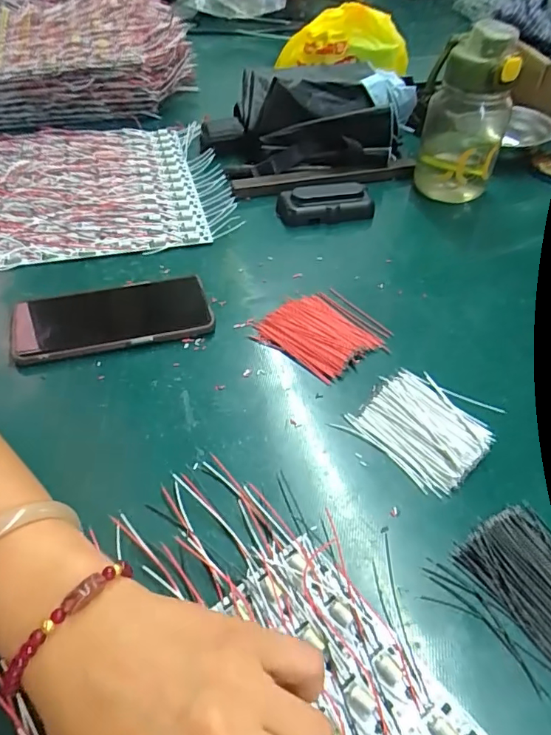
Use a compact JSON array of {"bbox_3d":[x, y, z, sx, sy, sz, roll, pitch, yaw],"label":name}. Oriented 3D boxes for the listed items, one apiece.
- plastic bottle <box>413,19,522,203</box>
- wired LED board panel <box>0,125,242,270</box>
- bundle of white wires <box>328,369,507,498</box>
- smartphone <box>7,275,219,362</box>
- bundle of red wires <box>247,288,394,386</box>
[{"bbox_3d":[0.215,-0.285,0.561,0.092,0.178,0.106,14,51,12],"label":"plastic bottle"},{"bbox_3d":[-0.239,-0.213,0.584,0.345,0.022,0.285,-10,50,-14],"label":"wired LED board panel"},{"bbox_3d":[0.113,0.038,0.371,0.089,0.013,0.095,37,55,25],"label":"bundle of white wires"},{"bbox_3d":[-0.143,-0.046,0.438,0.164,0.009,0.077,-9,50,-13],"label":"smartphone"},{"bbox_3d":[0.041,-0.033,0.436,0.094,0.012,0.090,37,55,25],"label":"bundle of red wires"}]

